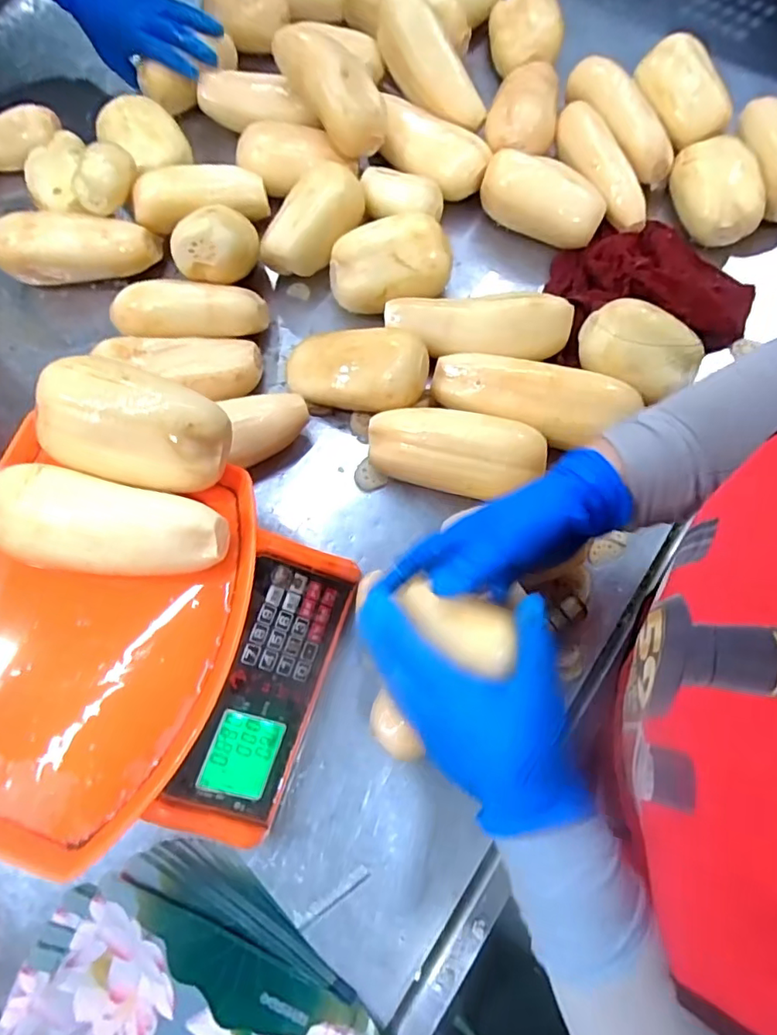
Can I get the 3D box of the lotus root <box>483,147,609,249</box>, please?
[{"bbox_3d":[0.166,-0.341,0.601,0.131,0.063,0.071,19,75,6],"label":"lotus root"}]

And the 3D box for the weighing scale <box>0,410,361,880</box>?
[{"bbox_3d":[-0.194,0.097,0.427,0.276,0.111,0.281,18,75,6],"label":"weighing scale"}]

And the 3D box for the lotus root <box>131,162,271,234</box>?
[{"bbox_3d":[-0.201,-0.348,0.594,0.139,0.046,0.053,-15,74,-3],"label":"lotus root"}]

